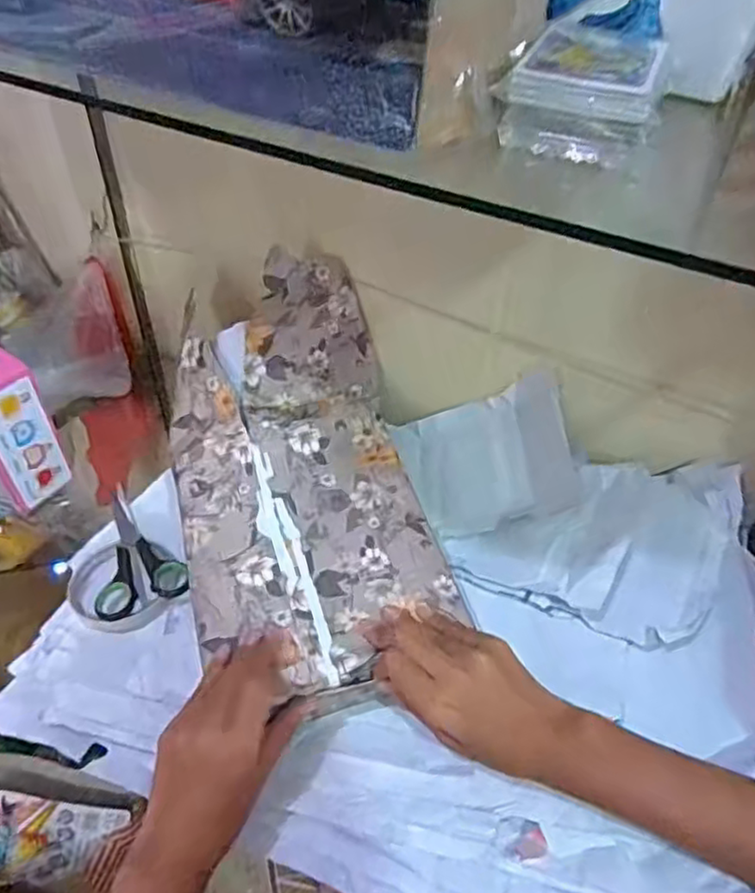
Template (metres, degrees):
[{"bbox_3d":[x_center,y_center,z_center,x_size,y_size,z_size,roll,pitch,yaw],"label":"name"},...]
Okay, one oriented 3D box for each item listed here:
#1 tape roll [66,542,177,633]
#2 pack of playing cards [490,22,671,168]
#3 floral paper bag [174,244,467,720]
[{"bbox_3d":[-0.210,0.112,0.560,0.087,0.015,0.086,1,46,-1],"label":"tape roll"},{"bbox_3d":[0.081,-0.136,0.259,0.053,0.023,0.088,19,48,15],"label":"pack of playing cards"},{"bbox_3d":[-0.058,0.007,0.509,0.184,0.147,0.299,-10,47,-12],"label":"floral paper bag"}]

